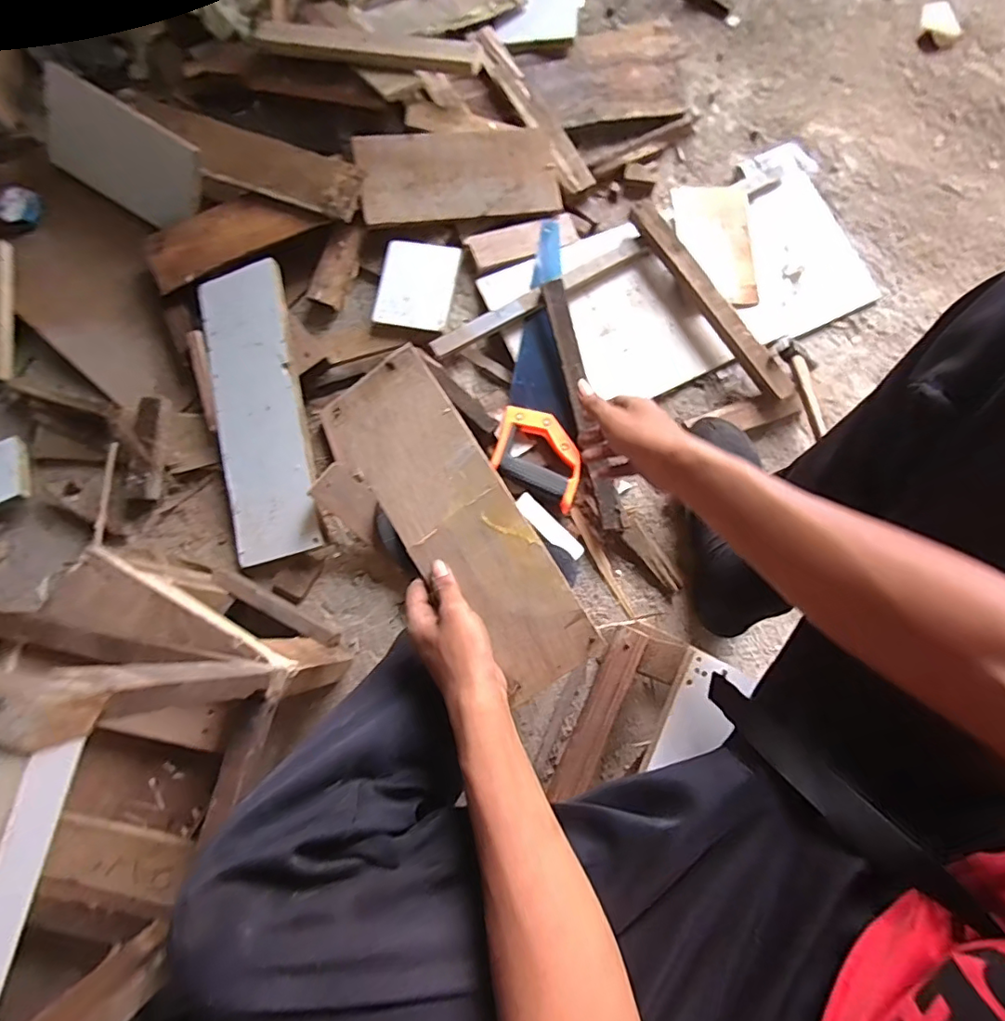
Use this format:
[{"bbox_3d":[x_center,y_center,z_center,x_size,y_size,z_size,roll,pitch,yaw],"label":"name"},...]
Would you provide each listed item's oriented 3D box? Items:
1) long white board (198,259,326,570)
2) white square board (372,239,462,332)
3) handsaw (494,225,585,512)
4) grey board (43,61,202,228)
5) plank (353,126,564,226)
[{"bbox_3d":[-0.329,-0.137,0.734,0.128,0.013,0.403,-17,80,9],"label":"long white board"},{"bbox_3d":[-0.123,-0.322,0.784,0.107,0.018,0.132,10,76,5],"label":"white square board"},{"bbox_3d":[0.078,-0.218,0.786,0.116,0.034,0.421,10,76,5],"label":"handsaw"},{"bbox_3d":[-0.572,-0.532,0.816,0.288,0.134,0.017,30,36,8],"label":"grey board"},{"bbox_3d":[-0.062,-0.496,0.806,0.286,0.012,0.131,-10,92,-8],"label":"plank"}]

